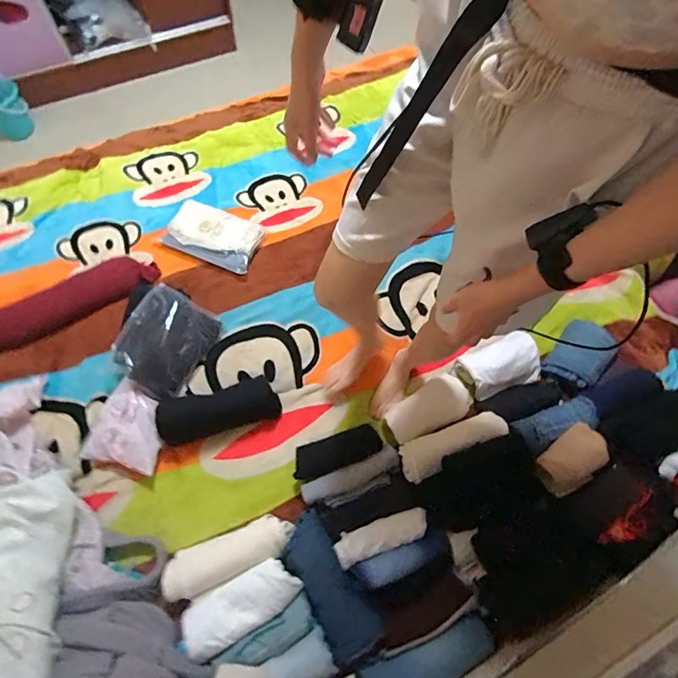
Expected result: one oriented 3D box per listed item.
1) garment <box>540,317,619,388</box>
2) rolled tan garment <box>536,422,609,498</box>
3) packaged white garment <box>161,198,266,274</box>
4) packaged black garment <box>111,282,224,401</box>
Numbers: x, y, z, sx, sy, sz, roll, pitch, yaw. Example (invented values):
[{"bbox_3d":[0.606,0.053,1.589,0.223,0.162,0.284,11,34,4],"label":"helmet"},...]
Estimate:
[{"bbox_3d":[0.727,0.041,1.250,0.146,0.076,0.267,37,53,16],"label":"garment"},{"bbox_3d":[0.561,0.290,1.005,0.173,0.040,0.106,-33,72,-16],"label":"rolled tan garment"},{"bbox_3d":[-0.416,-0.353,1.392,0.325,0.060,0.215,25,63,10],"label":"packaged white garment"},{"bbox_3d":[-0.484,0.002,1.159,0.054,0.225,0.281,-6,44,45],"label":"packaged black garment"}]

